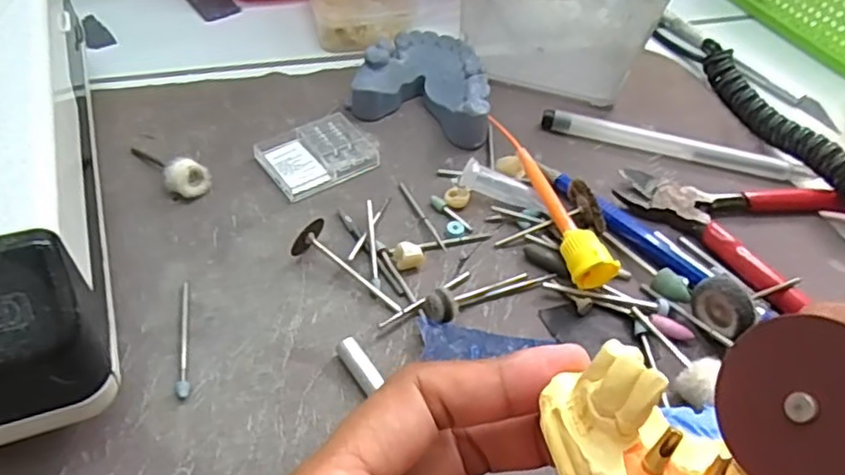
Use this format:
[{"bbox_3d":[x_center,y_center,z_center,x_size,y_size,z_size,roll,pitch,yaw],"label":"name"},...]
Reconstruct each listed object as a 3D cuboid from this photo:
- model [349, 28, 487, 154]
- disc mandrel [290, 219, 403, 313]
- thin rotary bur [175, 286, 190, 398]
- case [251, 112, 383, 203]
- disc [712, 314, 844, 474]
[{"bbox_3d":[0.006,-0.073,0.304,0.063,0.023,0.053,20,50,10],"label":"model"},{"bbox_3d":[-0.029,0.013,0.234,0.017,0.013,0.045,-34,60,-30],"label":"disc mandrel"},{"bbox_3d":[-0.081,0.033,0.216,0.004,0.004,0.047,-6,50,-12],"label":"thin rotary bur"},{"bbox_3d":[-0.046,-0.038,0.281,0.048,0.006,0.037,-25,56,-25],"label":"case"},{"bbox_3d":[0.067,0.030,0.113,0.004,0.030,0.031,11,50,-37],"label":"disc"}]

